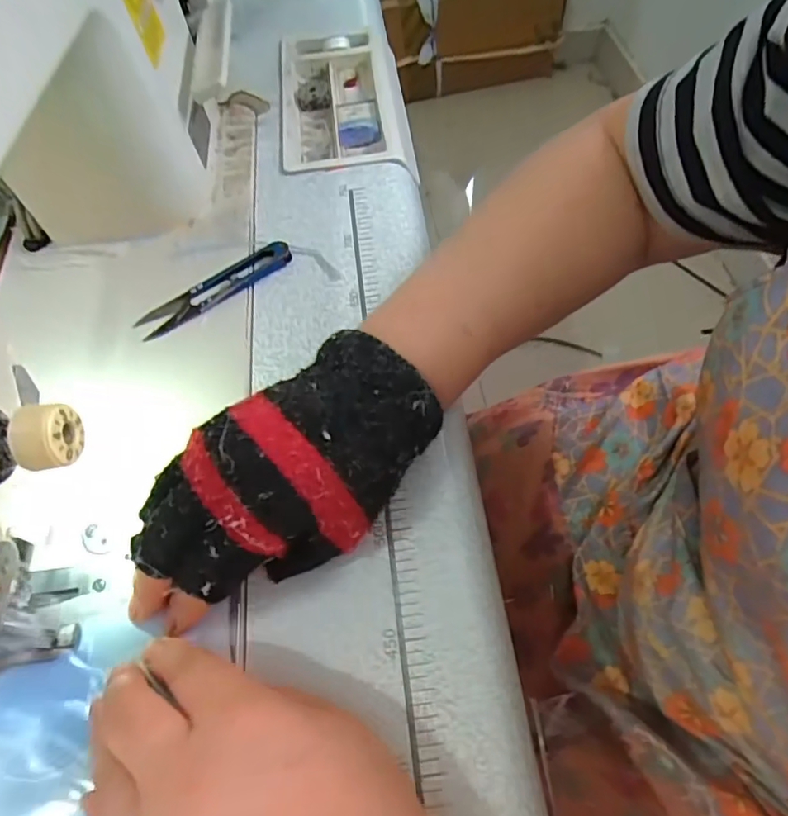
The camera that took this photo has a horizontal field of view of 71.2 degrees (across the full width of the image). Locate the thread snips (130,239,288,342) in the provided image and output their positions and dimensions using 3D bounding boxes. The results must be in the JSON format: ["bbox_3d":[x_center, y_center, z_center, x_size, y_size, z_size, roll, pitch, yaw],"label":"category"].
[{"bbox_3d":[-0.113,-0.077,0.349,0.102,0.010,0.024,-33,63,-14],"label":"thread snips"}]

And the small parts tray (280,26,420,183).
[{"bbox_3d":[-0.043,-0.251,0.446,0.095,0.025,0.172,-8,60,0],"label":"small parts tray"}]

